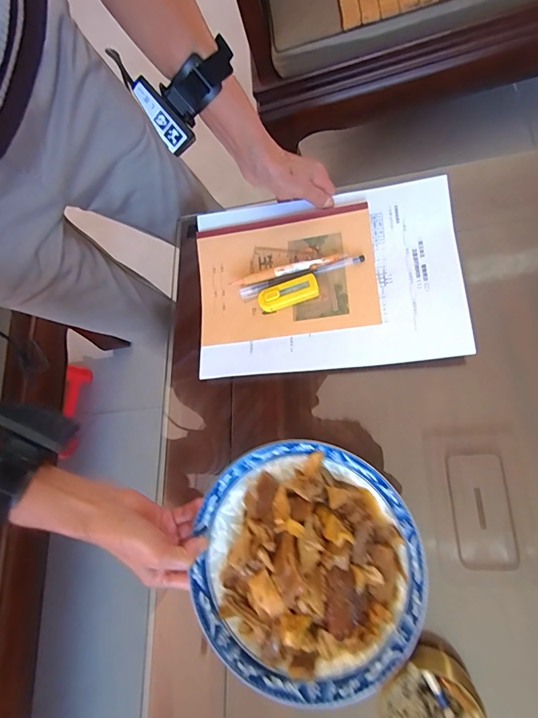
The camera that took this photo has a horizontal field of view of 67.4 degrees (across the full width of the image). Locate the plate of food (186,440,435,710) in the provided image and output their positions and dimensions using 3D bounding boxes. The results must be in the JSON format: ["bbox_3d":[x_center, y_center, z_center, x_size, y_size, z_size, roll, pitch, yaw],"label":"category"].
[{"bbox_3d":[0.030,0.185,0.367,0.205,0.036,0.202,-4,72,14],"label":"plate of food"}]

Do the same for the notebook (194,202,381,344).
[{"bbox_3d":[0.015,-0.100,0.472,0.208,0.018,0.149,-6,79,13],"label":"notebook"}]

